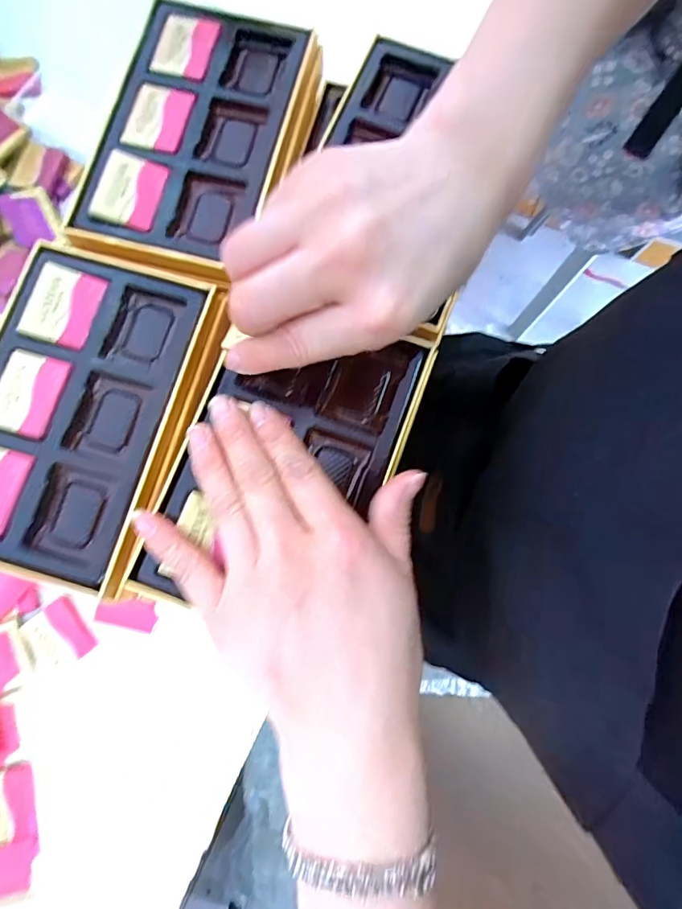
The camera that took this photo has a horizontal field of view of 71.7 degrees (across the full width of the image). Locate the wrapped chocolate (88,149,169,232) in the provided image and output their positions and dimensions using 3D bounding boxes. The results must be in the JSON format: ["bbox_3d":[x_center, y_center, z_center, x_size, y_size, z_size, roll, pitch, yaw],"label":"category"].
[{"bbox_3d":[-0.113,-0.142,0.253,0.033,0.006,0.040,13,80,3],"label":"wrapped chocolate"}]

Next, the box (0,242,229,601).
[{"bbox_3d":[-0.131,-0.024,0.233,0.111,0.019,0.160,18,80,3],"label":"box"}]

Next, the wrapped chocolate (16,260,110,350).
[{"bbox_3d":[-0.143,-0.077,0.242,0.034,0.006,0.041,13,80,3],"label":"wrapped chocolate"}]

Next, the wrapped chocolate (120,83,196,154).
[{"bbox_3d":[-0.103,-0.188,0.263,0.036,0.006,0.040,9,79,2],"label":"wrapped chocolate"}]

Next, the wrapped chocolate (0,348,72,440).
[{"bbox_3d":[-0.156,-0.031,0.234,0.032,0.004,0.041,15,80,3],"label":"wrapped chocolate"}]

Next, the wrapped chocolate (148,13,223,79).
[{"bbox_3d":[-0.091,-0.237,0.272,0.035,0.004,0.041,13,80,3],"label":"wrapped chocolate"}]

